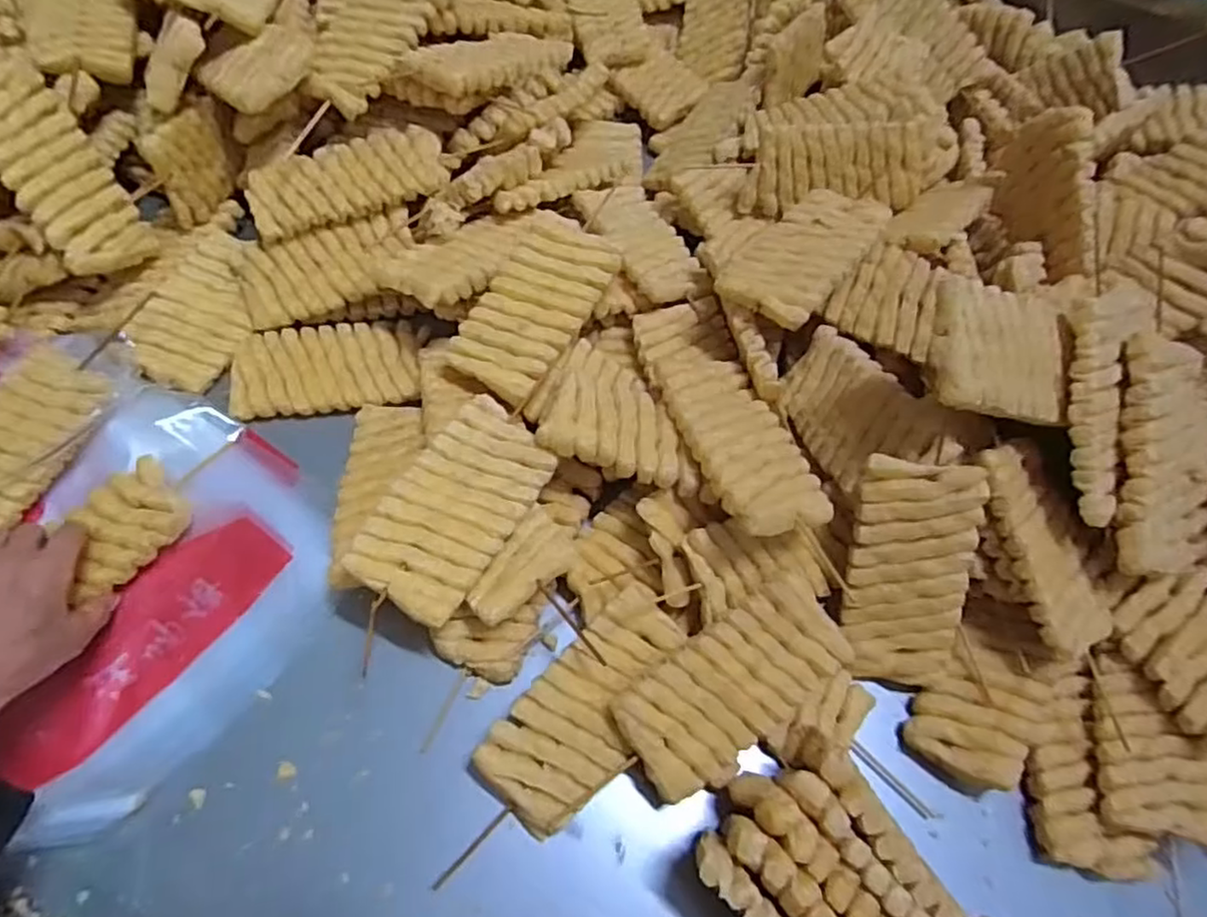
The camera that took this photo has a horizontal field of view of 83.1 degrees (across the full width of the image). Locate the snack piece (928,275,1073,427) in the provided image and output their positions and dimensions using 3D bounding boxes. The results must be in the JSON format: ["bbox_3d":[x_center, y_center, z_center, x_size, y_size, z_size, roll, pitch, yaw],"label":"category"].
[{"bbox_3d":[0.248,-0.065,0.421,0.113,0.013,0.076,6,86,-26],"label":"snack piece"}]

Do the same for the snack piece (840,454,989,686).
[{"bbox_3d":[0.203,0.079,0.451,0.077,0.015,0.157,6,109,8],"label":"snack piece"}]

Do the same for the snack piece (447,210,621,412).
[{"bbox_3d":[-0.055,-0.119,0.530,0.077,0.013,0.147,32,80,2],"label":"snack piece"}]

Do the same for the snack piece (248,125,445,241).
[{"bbox_3d":[-0.219,-0.240,0.582,0.166,0.011,0.077,-15,73,-2],"label":"snack piece"}]

